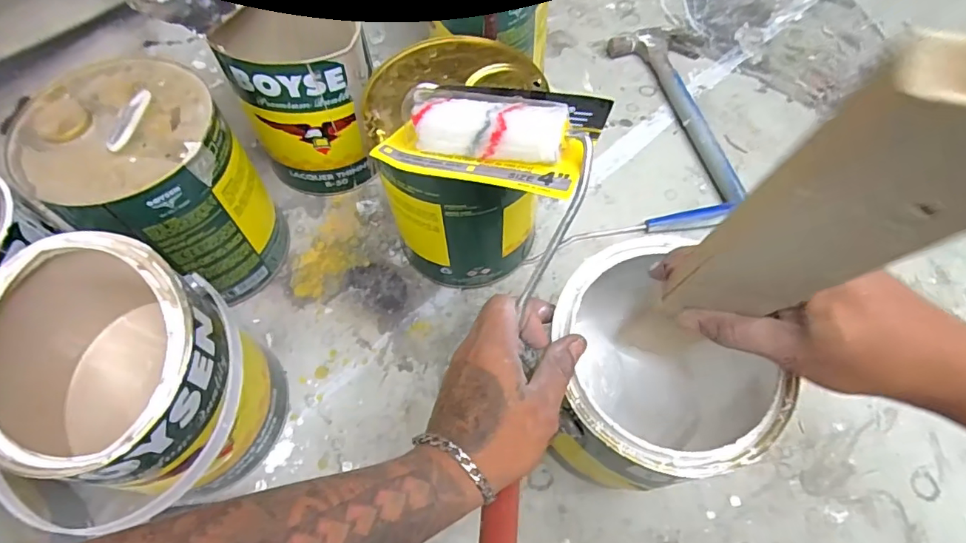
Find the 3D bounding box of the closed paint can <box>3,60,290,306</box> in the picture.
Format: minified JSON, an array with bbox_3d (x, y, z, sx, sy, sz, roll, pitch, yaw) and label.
[{"bbox_3d":[-0.317,-0.078,0.533,0.157,0.214,0.167,1,62,-1],"label":"closed paint can"}]

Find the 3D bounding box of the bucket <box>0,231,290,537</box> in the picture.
[{"bbox_3d":[-0.266,0.101,0.438,0.189,0.214,0.179,1,62,-1],"label":"bucket"}]

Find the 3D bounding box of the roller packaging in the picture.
[{"bbox_3d":[0.008,-0.104,0.349,0.137,0.049,0.098,21,64,10],"label":"roller packaging"}]

